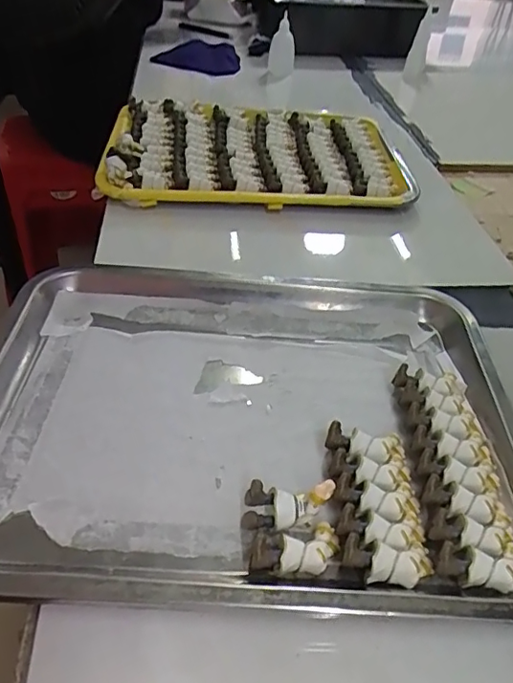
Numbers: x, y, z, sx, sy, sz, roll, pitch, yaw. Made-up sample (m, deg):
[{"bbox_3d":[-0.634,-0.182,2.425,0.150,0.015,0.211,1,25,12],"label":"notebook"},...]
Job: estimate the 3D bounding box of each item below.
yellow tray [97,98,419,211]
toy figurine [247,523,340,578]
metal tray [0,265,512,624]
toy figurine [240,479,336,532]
[{"bbox_3d":[-0.005,-0.239,0.647,0.341,0.027,0.264,0,42,-5],"label":"yellow tray"},{"bbox_3d":[0.020,0.109,0.279,0.052,0.020,0.025,2,41,-24],"label":"toy figurine"},{"bbox_3d":[-0.012,0.039,0.350,0.353,0.033,0.253,2,42,-2],"label":"metal tray"},{"bbox_3d":[0.017,0.089,0.292,0.052,0.019,0.021,-10,44,0],"label":"toy figurine"}]

